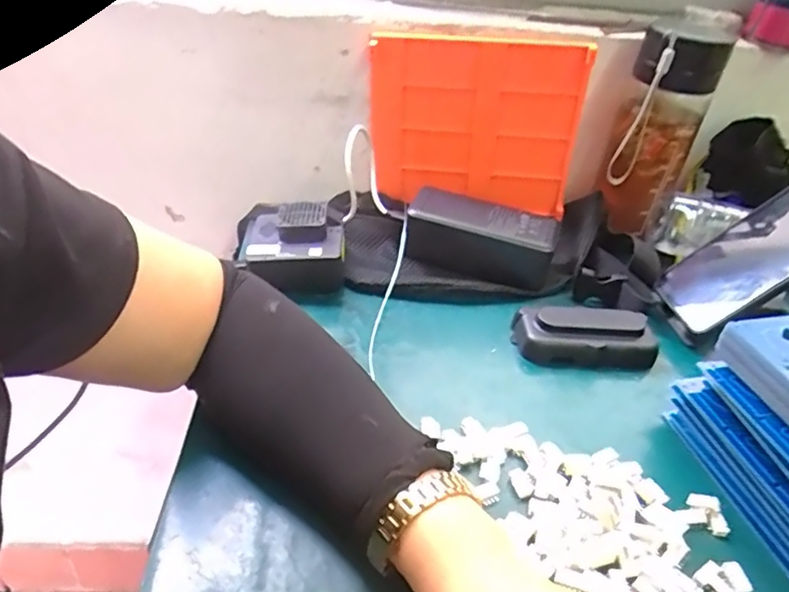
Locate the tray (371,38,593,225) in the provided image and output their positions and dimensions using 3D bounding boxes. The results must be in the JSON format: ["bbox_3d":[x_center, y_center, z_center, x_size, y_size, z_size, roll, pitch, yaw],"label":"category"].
[{"bbox_3d":[0.070,-0.155,0.533,0.189,0.152,0.026,8,36,2],"label":"tray"}]

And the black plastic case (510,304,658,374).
[{"bbox_3d":[0.146,0.031,0.442,0.102,0.032,0.045,5,36,-2],"label":"black plastic case"}]

